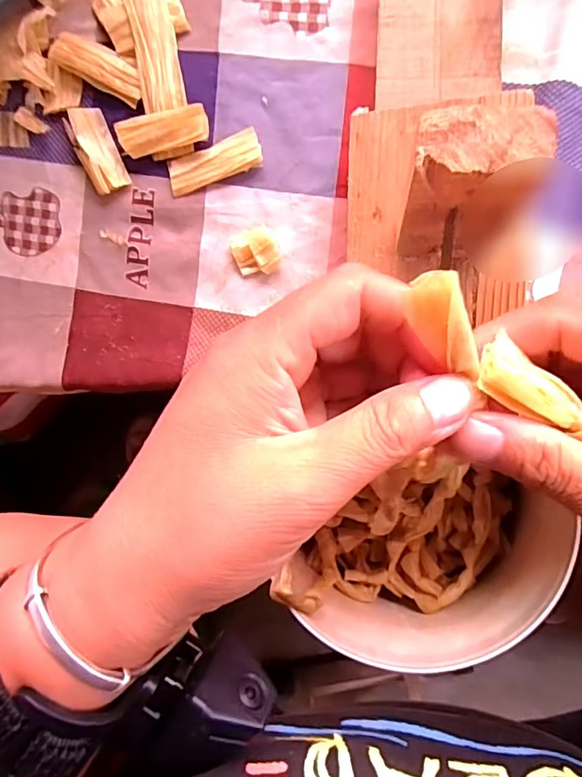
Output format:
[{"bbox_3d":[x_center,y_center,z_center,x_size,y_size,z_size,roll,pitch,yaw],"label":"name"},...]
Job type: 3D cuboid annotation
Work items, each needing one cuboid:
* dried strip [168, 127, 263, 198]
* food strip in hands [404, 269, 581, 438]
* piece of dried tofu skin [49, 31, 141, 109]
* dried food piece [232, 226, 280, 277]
[{"bbox_3d":[-0.045,-0.132,0.295,0.056,0.008,0.020,-15,91,8],"label":"dried strip"},{"bbox_3d":[0.065,-0.006,0.148,0.079,0.016,0.020,31,97,-14],"label":"food strip in hands"},{"bbox_3d":[-0.113,-0.190,0.297,0.057,0.007,0.022,29,96,5],"label":"piece of dried tofu skin"},{"bbox_3d":[-0.020,-0.079,0.293,0.025,0.010,0.027,-27,89,8],"label":"dried food piece"}]

